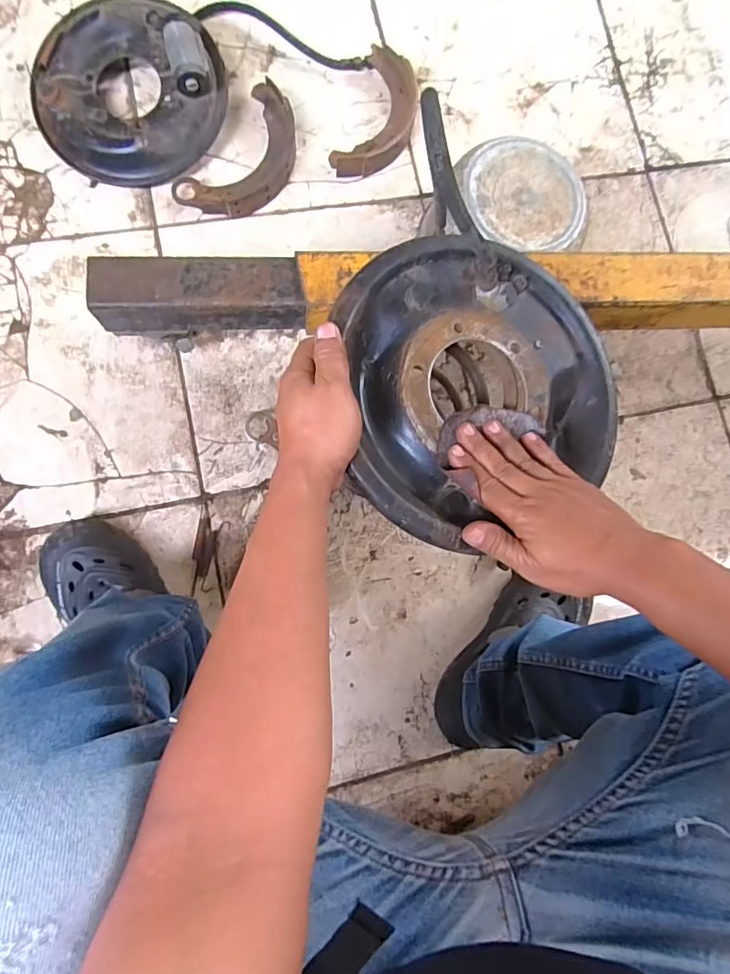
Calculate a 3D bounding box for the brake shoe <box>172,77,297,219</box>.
[{"bbox_3d":[-0.175,-0.488,0.756,0.119,0.033,0.225,36,82,-2],"label":"brake shoe"}]

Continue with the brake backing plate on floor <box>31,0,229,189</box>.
[{"bbox_3d":[-0.339,-0.575,0.719,0.270,0.083,0.251,1,85,-7],"label":"brake backing plate on floor"}]

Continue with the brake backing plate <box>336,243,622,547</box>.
[{"bbox_3d":[0.092,-0.093,0.427,0.256,0.058,0.234,1,85,-7],"label":"brake backing plate"}]

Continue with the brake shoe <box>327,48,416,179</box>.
[{"bbox_3d":[0.026,-0.578,0.790,0.099,0.034,0.226,20,83,-5],"label":"brake shoe"}]

